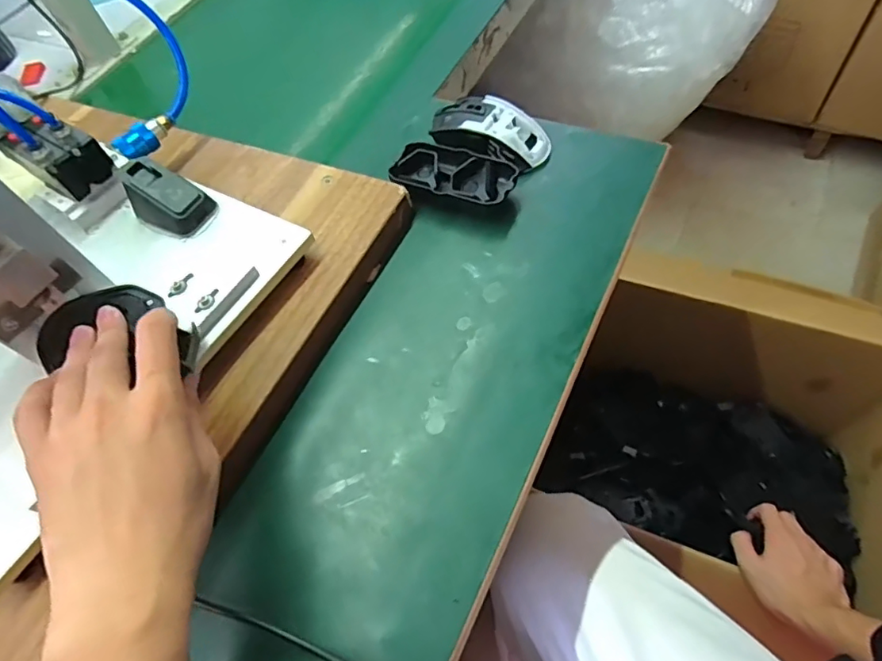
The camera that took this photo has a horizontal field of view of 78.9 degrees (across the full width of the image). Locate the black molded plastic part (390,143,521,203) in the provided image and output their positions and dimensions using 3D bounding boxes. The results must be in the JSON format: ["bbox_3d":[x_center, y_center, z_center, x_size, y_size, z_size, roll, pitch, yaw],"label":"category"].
[{"bbox_3d":[0.012,-0.136,0.479,0.108,0.030,0.049,17,63,18],"label":"black molded plastic part"}]

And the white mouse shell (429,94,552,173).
[{"bbox_3d":[0.043,-0.185,0.500,0.113,0.034,0.061,23,65,21],"label":"white mouse shell"}]

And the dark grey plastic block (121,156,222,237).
[{"bbox_3d":[-0.225,-0.108,0.438,0.067,0.037,0.042,20,64,20],"label":"dark grey plastic block"}]

